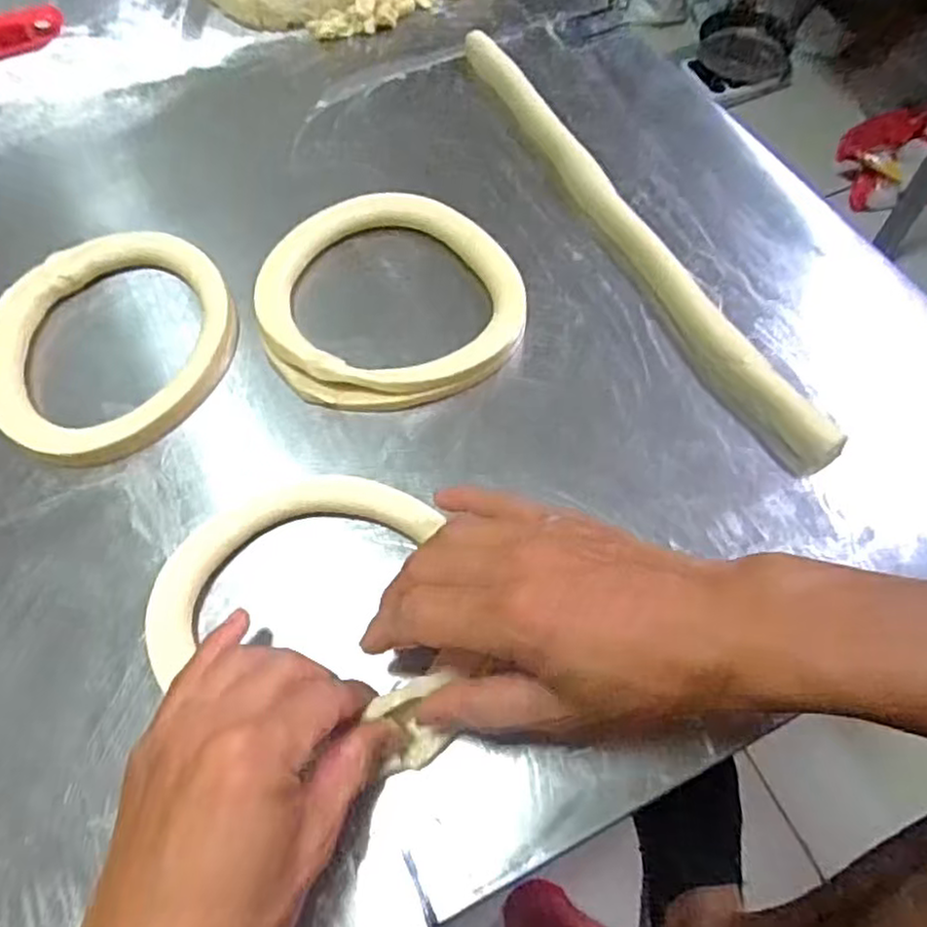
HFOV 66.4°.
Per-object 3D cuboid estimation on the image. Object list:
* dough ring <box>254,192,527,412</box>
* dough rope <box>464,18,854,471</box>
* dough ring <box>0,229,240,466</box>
[{"bbox_3d":[-0.048,-0.103,0.441,0.156,0.031,0.150,-2,61,3],"label":"dough ring"},{"bbox_3d":[0.099,-0.162,0.467,0.024,0.029,0.410,-25,62,-9],"label":"dough rope"},{"bbox_3d":[-0.219,-0.078,0.441,0.149,0.023,0.149,-2,61,3],"label":"dough ring"}]

